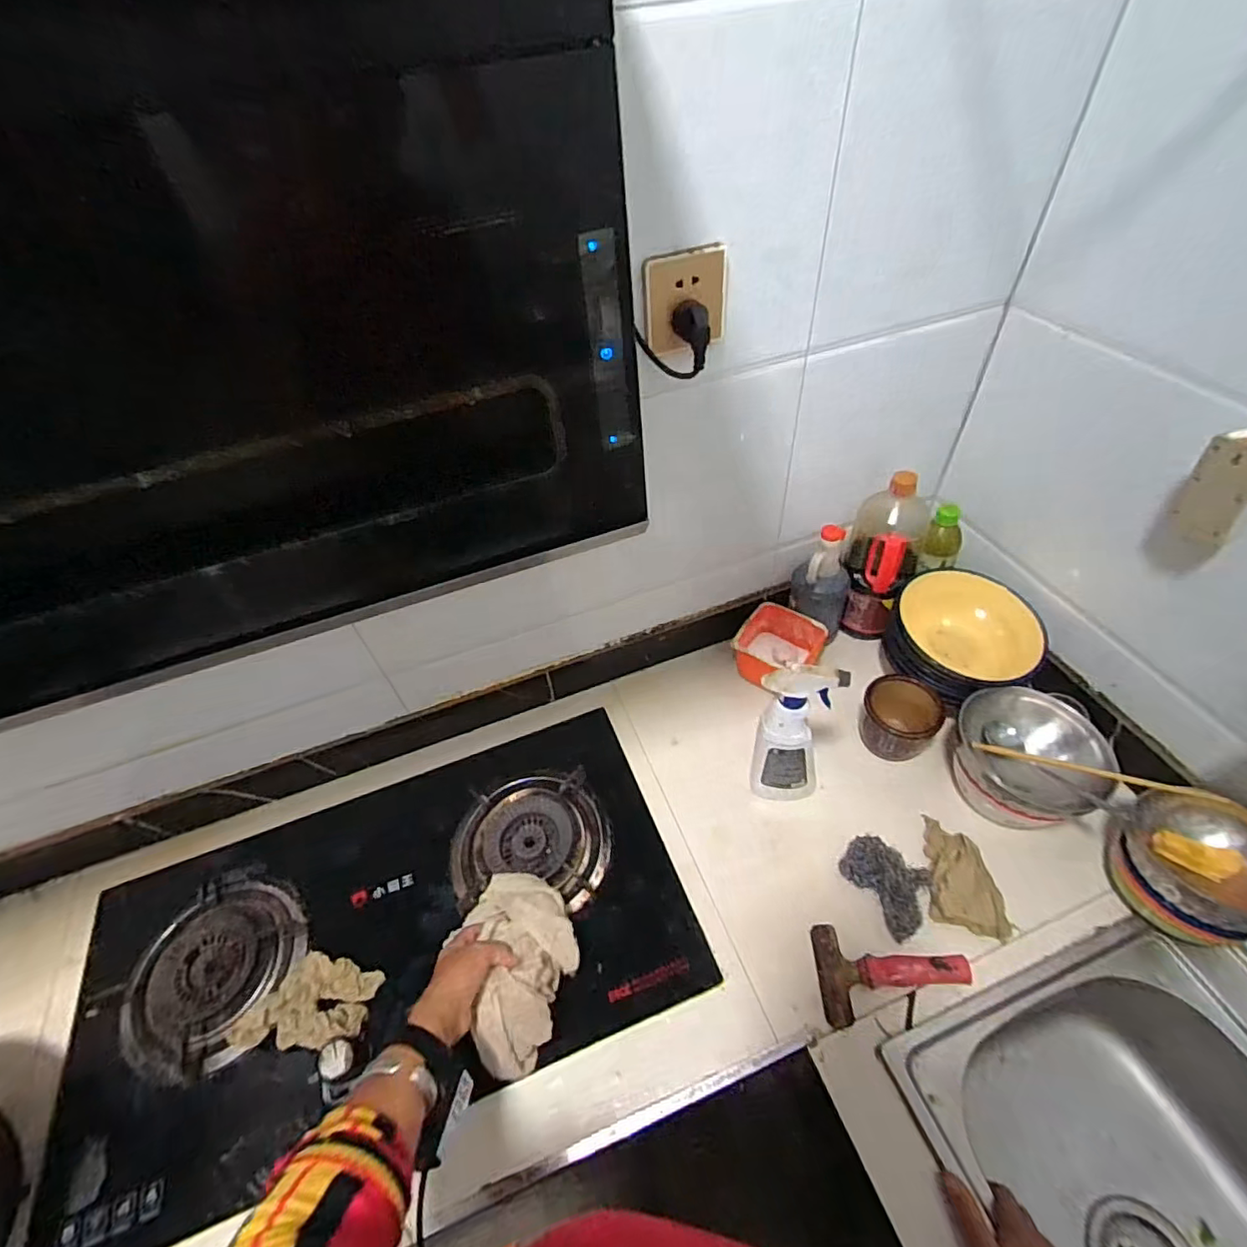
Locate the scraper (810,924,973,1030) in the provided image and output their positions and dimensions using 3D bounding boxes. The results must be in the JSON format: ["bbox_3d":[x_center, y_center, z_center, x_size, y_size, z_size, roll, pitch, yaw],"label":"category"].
[{"bbox_3d":[0.297,0.385,0.655,0.155,0.027,0.097,-3,48,3],"label":"scraper"}]

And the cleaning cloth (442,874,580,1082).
[{"bbox_3d":[-0.120,0.363,0.660,0.129,0.091,0.195,-25,51,-16],"label":"cleaning cloth"}]

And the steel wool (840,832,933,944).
[{"bbox_3d":[0.313,0.307,0.707,0.080,0.038,0.108,-37,55,-25],"label":"steel wool"}]

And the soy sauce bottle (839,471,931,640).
[{"bbox_3d":[0.387,-0.094,0.895,0.105,0.260,0.093,21,54,22],"label":"soy sauce bottle"}]

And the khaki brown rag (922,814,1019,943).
[{"bbox_3d":[0.415,0.300,0.714,0.082,0.034,0.132,9,50,14],"label":"khaki brown rag"}]

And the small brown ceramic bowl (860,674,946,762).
[{"bbox_3d":[0.382,0.133,0.826,0.099,0.094,0.094,-3,48,3],"label":"small brown ceramic bowl"}]

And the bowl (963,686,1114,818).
[{"bbox_3d":[0.505,0.162,0.727,0.145,0.068,0.149,-3,48,3],"label":"bowl"}]

